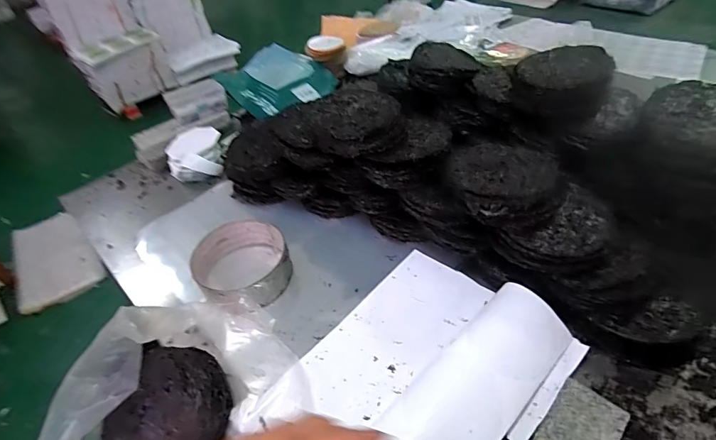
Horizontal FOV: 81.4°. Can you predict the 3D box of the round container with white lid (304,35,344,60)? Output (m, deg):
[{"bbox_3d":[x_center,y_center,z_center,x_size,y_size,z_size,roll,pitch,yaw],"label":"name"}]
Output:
[{"bbox_3d":[-0.125,-0.657,1.577,0.153,0.048,0.144,-12,44,-4],"label":"round container with white lid"}]

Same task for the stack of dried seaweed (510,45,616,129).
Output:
[{"bbox_3d":[0.479,-0.319,0.995,0.208,0.116,0.191,24,52,29],"label":"stack of dried seaweed"}]

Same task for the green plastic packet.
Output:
[{"bbox_3d":[-0.304,-0.508,1.521,0.361,0.075,0.360,25,53,30],"label":"green plastic packet"}]

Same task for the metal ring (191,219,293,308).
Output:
[{"bbox_3d":[-0.255,0.102,0.937,0.198,0.095,0.212,-4,44,4],"label":"metal ring"}]

